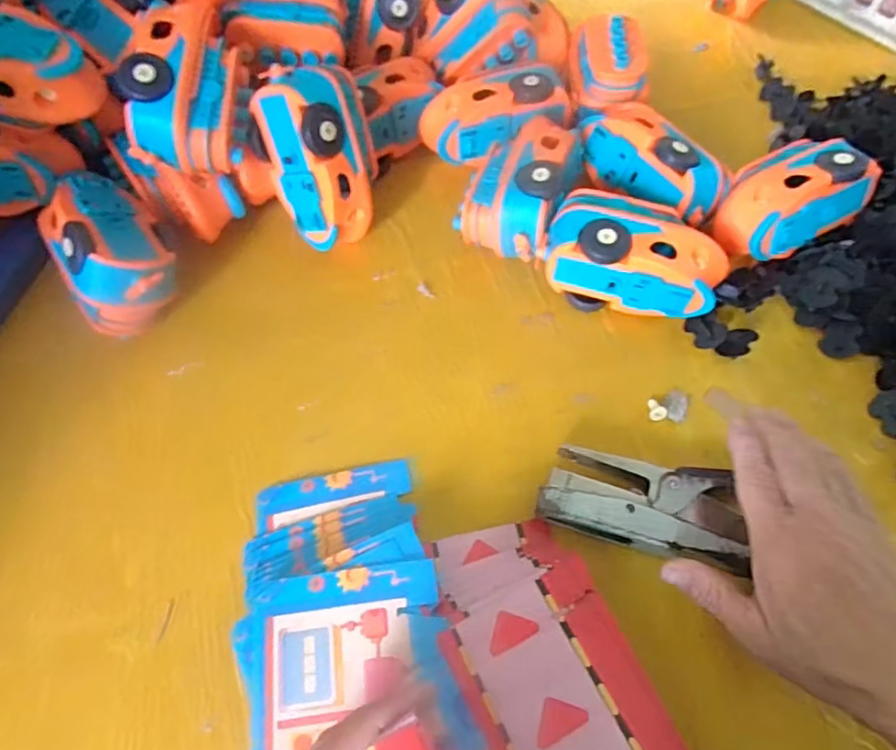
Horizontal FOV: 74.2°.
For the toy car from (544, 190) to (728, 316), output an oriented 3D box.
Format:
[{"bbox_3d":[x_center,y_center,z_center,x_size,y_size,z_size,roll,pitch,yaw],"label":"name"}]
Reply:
[{"bbox_3d":[0.149,-0.096,0.475,0.132,0.076,0.075,16,62,8],"label":"toy car"}]

